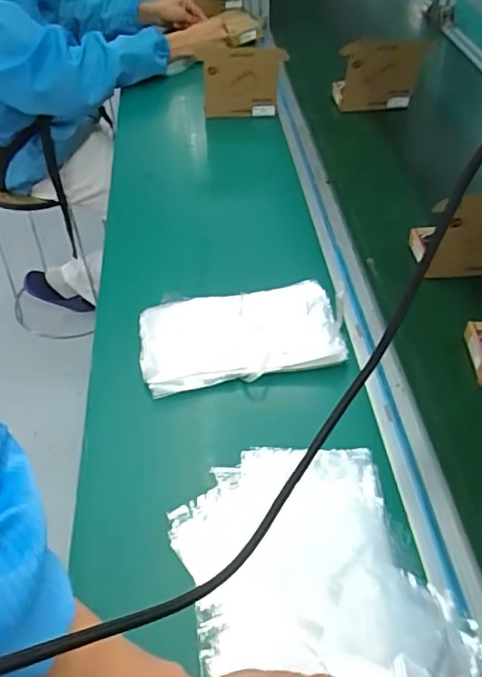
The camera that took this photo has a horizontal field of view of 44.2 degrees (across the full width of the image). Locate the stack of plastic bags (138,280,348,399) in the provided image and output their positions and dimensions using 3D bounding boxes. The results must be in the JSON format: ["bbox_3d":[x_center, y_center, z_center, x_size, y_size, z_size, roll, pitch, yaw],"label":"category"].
[{"bbox_3d":[-0.003,-0.008,0.673,0.219,0.024,0.126,-10,45,-8],"label":"stack of plastic bags"}]

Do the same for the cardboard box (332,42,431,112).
[{"bbox_3d":[0.254,-0.484,1.099,0.164,0.118,0.035,3,45,5],"label":"cardboard box"}]

